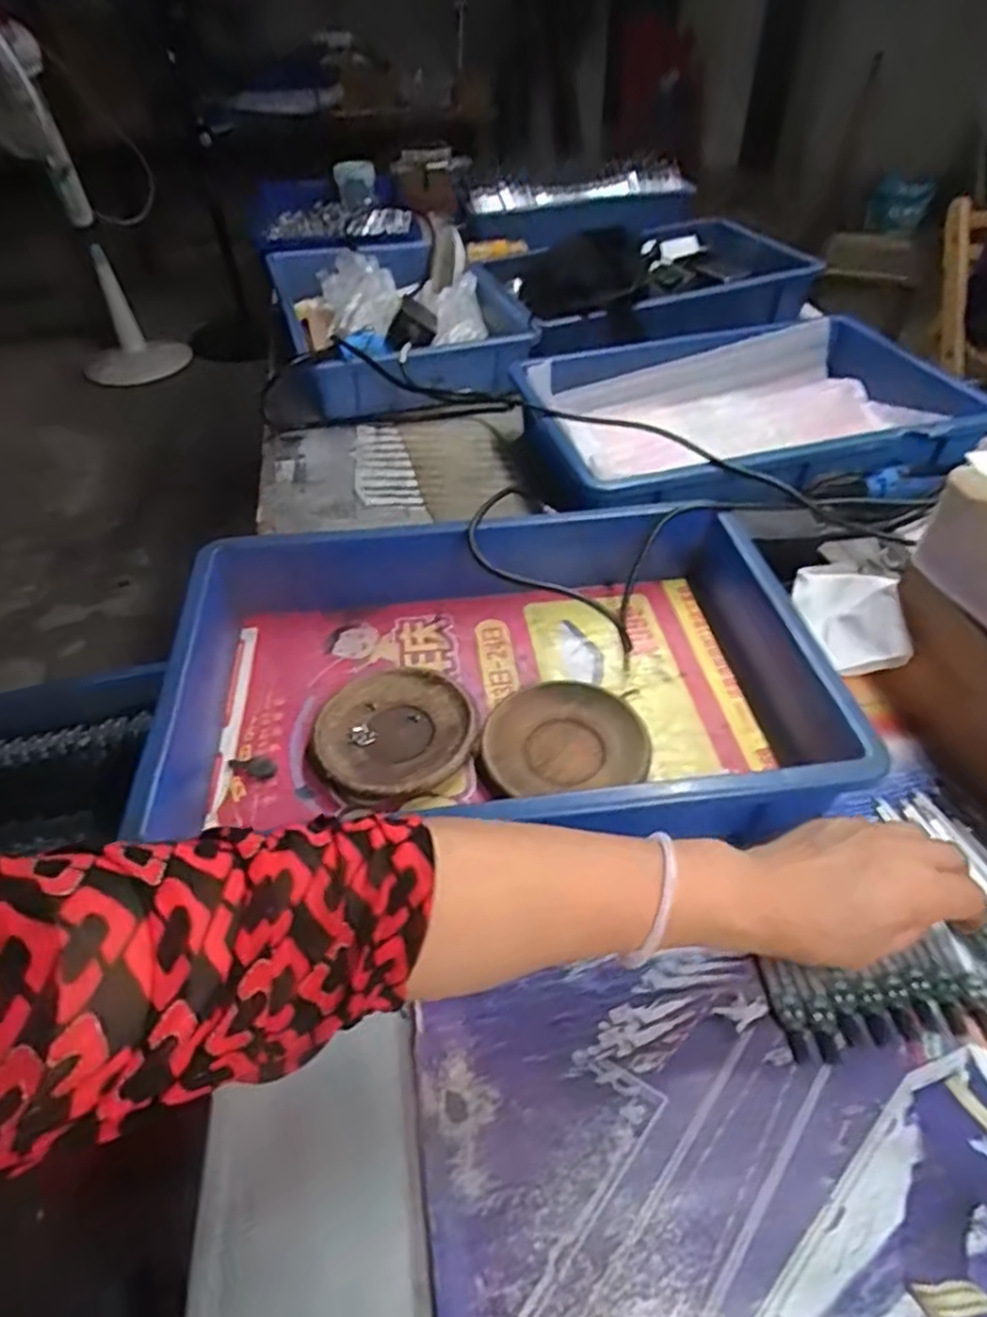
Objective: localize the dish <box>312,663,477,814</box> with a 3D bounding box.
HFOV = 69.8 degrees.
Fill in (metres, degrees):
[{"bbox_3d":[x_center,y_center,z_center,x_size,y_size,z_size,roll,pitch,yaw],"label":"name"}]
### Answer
[{"bbox_3d":[-0.072,0.052,0.508,0.111,0.016,0.117,-1,45,1],"label":"dish"}]

